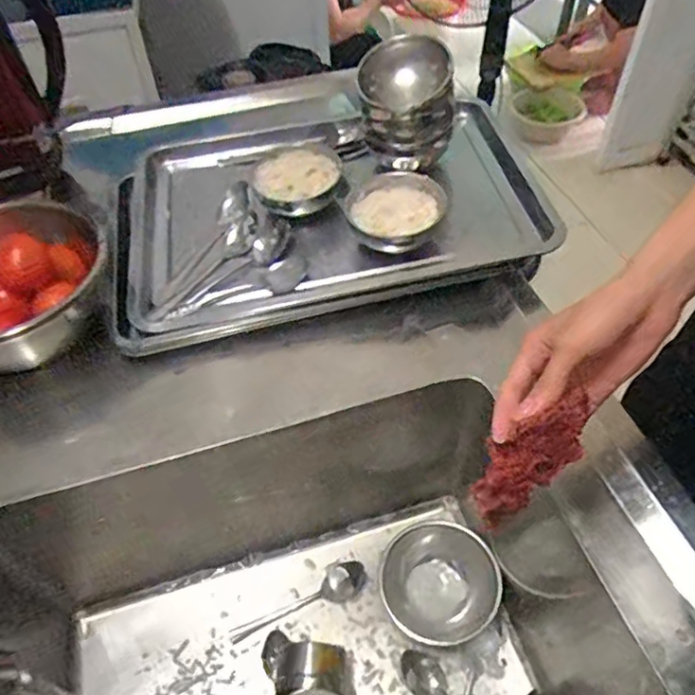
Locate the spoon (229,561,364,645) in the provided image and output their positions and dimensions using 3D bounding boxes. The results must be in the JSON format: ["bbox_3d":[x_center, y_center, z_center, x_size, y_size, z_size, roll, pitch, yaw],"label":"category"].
[{"bbox_3d":[-0.056,0.309,0.708,0.170,0.013,0.037,-24,53,-18],"label":"spoon"}]

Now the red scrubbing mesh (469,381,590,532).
[{"bbox_3d":[0.128,0.079,0.424,0.112,0.042,0.038,-50,57,7],"label":"red scrubbing mesh"}]

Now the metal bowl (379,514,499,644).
[{"bbox_3d":[0.108,0.266,0.694,0.132,0.056,0.133,-1,49,1],"label":"metal bowl"}]

